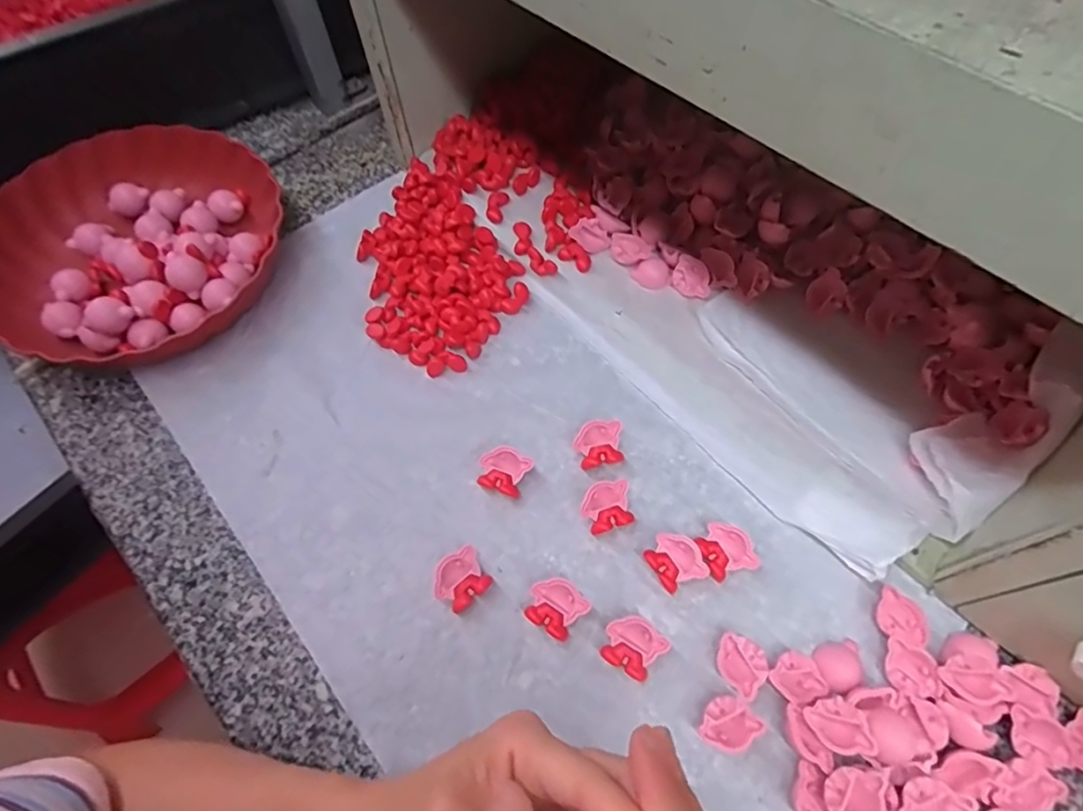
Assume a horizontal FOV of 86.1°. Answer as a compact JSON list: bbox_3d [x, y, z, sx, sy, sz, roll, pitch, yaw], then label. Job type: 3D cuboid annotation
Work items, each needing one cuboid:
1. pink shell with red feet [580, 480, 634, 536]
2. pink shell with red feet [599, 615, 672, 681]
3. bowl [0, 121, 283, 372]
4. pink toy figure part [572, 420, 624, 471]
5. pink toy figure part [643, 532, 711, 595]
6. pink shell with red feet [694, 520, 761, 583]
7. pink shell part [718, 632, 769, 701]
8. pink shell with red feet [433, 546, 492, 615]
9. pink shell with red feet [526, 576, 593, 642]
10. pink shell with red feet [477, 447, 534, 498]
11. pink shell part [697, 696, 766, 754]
[{"bbox_3d":[0.046,0.072,0.409,0.034,0.016,0.032,-15,64,-6],"label":"pink shell with red feet"},{"bbox_3d":[0.058,0.154,0.369,0.037,0.014,0.033,29,68,15],"label":"pink shell with red feet"},{"bbox_3d":[-0.346,-0.136,0.497,0.242,0.060,0.245,-1,64,1],"label":"bowl"},{"bbox_3d":[0.043,0.029,0.431,0.035,0.016,0.031,-9,64,-3],"label":"pink toy figure part"},{"bbox_3d":[0.090,0.106,0.392,0.034,0.015,0.037,-33,67,-14],"label":"pink toy figure part"},{"bbox_3d":[0.124,0.099,0.395,0.035,0.018,0.036,-1,64,1],"label":"pink shell with red feet"},{"bbox_3d":[0.122,0.161,0.361,0.030,0.017,0.030,35,70,17],"label":"pink shell part"},{"bbox_3d":[-0.054,0.116,0.387,0.035,0.018,0.031,-41,69,-17],"label":"pink shell with red feet"},{"bbox_3d":[0.009,0.132,0.379,0.035,0.014,0.033,38,70,18],"label":"pink shell with red feet"},{"bbox_3d":[-0.027,0.048,0.423,0.035,0.015,0.031,18,65,10],"label":"pink shell with red feet"},{"bbox_3d":[0.111,0.192,0.346,0.030,0.014,0.029,35,70,17],"label":"pink shell part"}]

